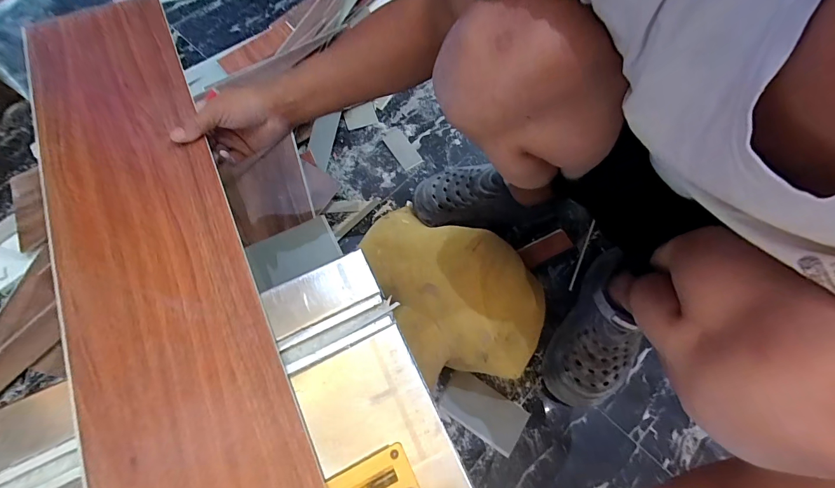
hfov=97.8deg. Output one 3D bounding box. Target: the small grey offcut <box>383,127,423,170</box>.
[{"bbox_3d":[-0.032,-0.208,0.788,0.046,0.009,0.096,-33,76,-13],"label":"small grey offcut"}]

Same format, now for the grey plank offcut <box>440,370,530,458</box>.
[{"bbox_3d":[0.109,0.279,0.611,0.139,0.006,0.077,31,72,8],"label":"grey plank offcut"}]

